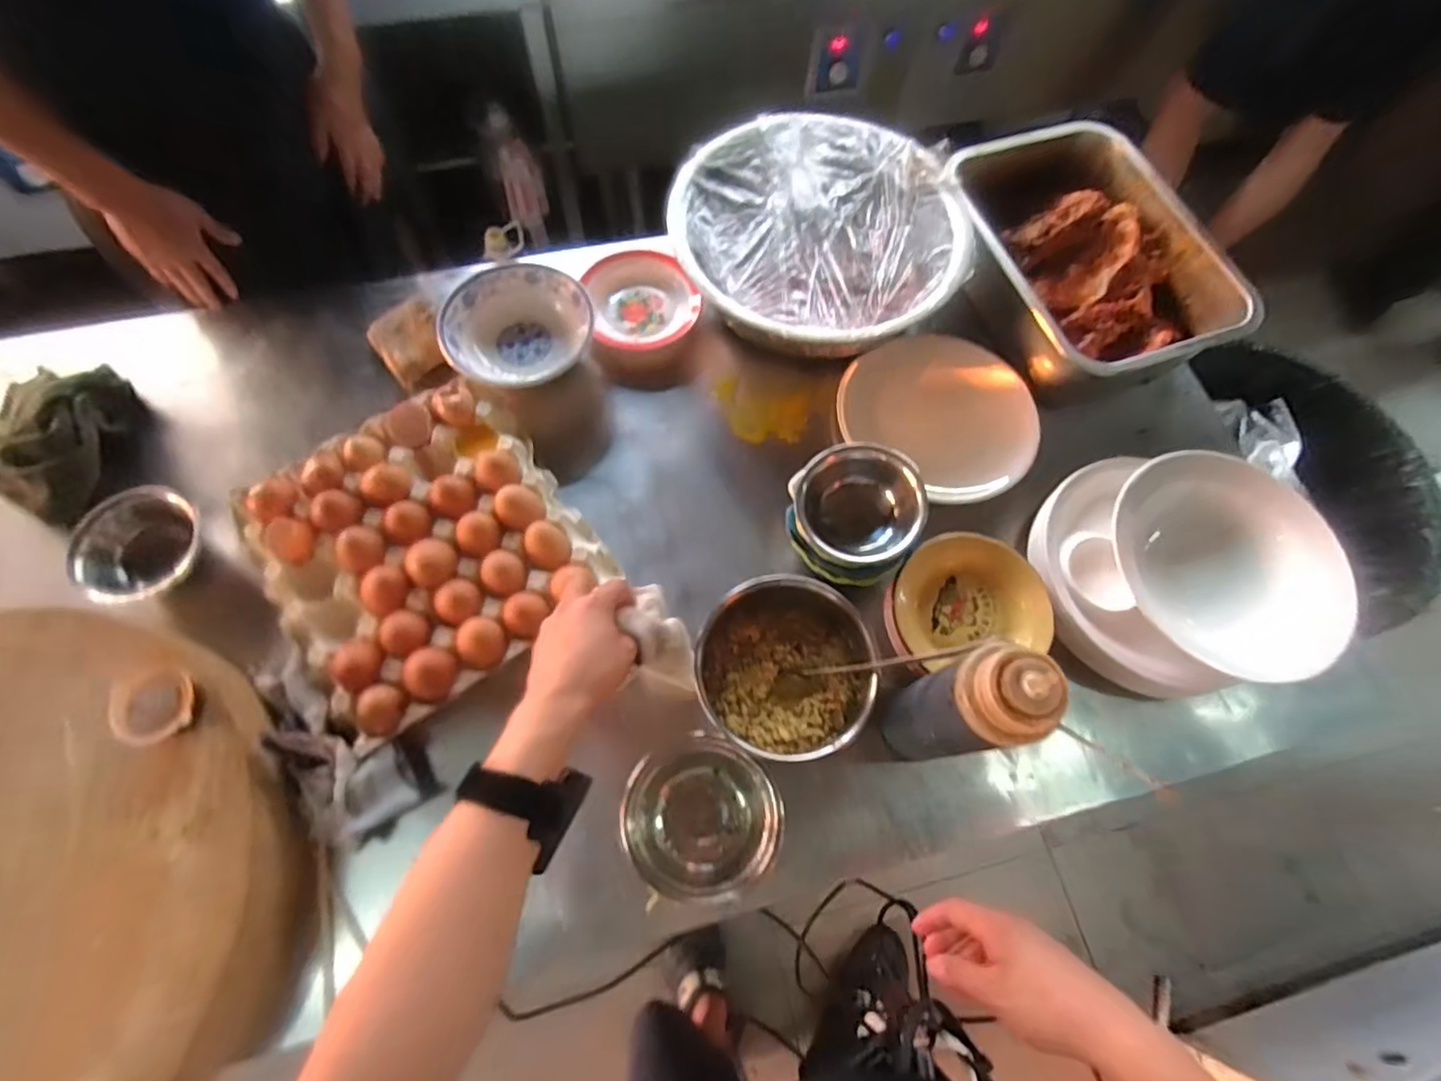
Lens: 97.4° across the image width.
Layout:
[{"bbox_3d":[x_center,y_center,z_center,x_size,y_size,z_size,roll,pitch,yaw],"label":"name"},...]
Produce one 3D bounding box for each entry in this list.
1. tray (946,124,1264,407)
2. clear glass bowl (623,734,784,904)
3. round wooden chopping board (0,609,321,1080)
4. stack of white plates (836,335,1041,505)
[{"bbox_3d":[0.442,-0.339,0.788,0.275,0.114,0.351,-17,69,-8],"label":"tray"},{"bbox_3d":[-0.016,0.241,0.557,0.134,0.069,0.124,0,67,-1],"label":"clear glass bowl"},{"bbox_3d":[-0.576,0.280,0.477,0.481,0.075,0.453,0,67,-1],"label":"round wooden chopping board"},{"bbox_3d":[0.253,-0.145,0.749,0.222,0.032,0.192,-1,89,2],"label":"stack of white plates"}]

